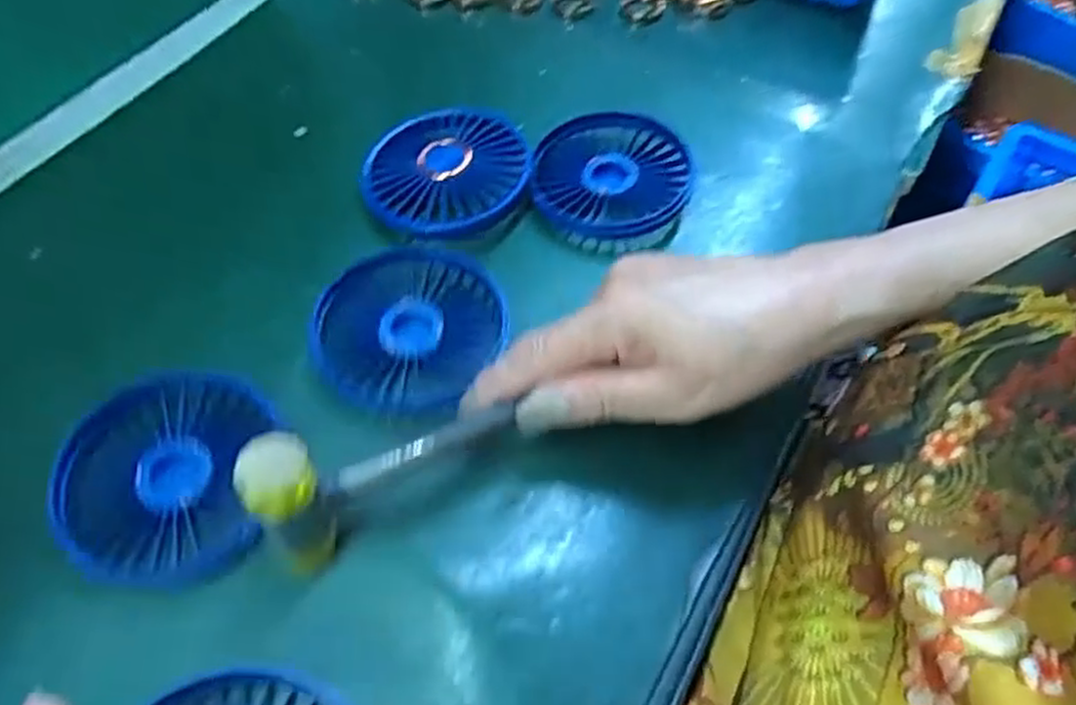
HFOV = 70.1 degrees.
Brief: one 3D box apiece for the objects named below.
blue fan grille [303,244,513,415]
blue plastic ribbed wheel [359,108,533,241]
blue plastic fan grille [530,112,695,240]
[{"bbox_3d":[-0.059,-0.011,0.353,0.080,0.016,0.088,1,55,-2],"label":"blue fan grille"},{"bbox_3d":[-0.048,-0.091,0.403,0.082,0.031,0.081,-12,57,-11],"label":"blue plastic ribbed wheel"},{"bbox_3d":[0.039,-0.090,0.414,0.082,0.028,0.081,2,55,-1],"label":"blue plastic fan grille"}]

